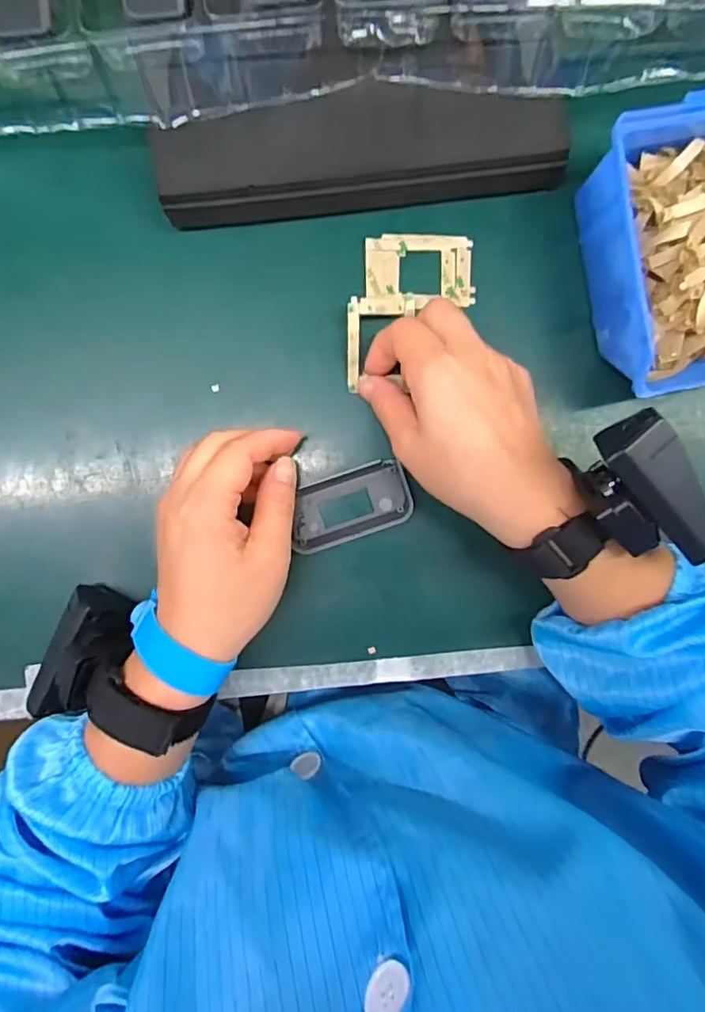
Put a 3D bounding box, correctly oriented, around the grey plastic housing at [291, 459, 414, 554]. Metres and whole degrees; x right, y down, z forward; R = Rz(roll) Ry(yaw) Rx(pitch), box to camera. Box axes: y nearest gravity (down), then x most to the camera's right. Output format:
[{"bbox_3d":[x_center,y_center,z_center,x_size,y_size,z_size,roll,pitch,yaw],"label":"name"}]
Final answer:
[{"bbox_3d":[-0.001,0.000,0.334,0.070,0.008,0.038,-19,96,1],"label":"grey plastic housing"}]

